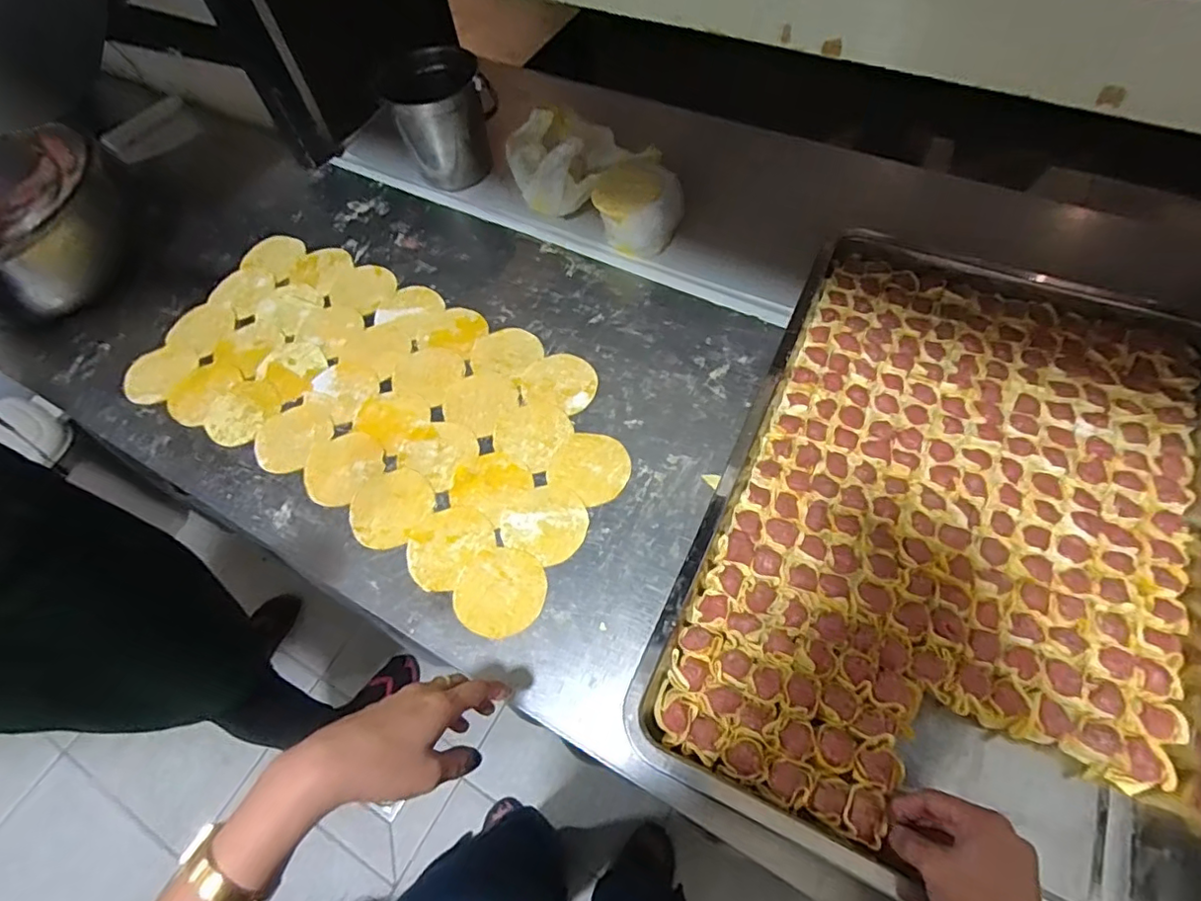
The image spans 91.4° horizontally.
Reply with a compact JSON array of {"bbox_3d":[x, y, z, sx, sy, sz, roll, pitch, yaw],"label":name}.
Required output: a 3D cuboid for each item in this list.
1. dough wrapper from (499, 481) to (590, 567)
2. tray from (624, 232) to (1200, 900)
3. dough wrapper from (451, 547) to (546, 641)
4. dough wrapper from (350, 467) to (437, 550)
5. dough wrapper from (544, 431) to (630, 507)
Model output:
[{"bbox_3d":[-0.055,0.069,0.581,0.084,0.004,0.077,25,66,15],"label":"dough wrapper"},{"bbox_3d":[0.314,0.061,0.514,0.386,0.041,0.578,23,66,15],"label":"tray"},{"bbox_3d":[-0.092,0.130,0.543,0.081,0.004,0.082,-1,62,3],"label":"dough wrapper"},{"bbox_3d":[-0.214,0.057,0.597,0.079,0.004,0.084,-1,62,3],"label":"dough wrapper"},{"bbox_3d":[-0.008,0.018,0.606,0.074,0.004,0.073,31,68,18],"label":"dough wrapper"}]

